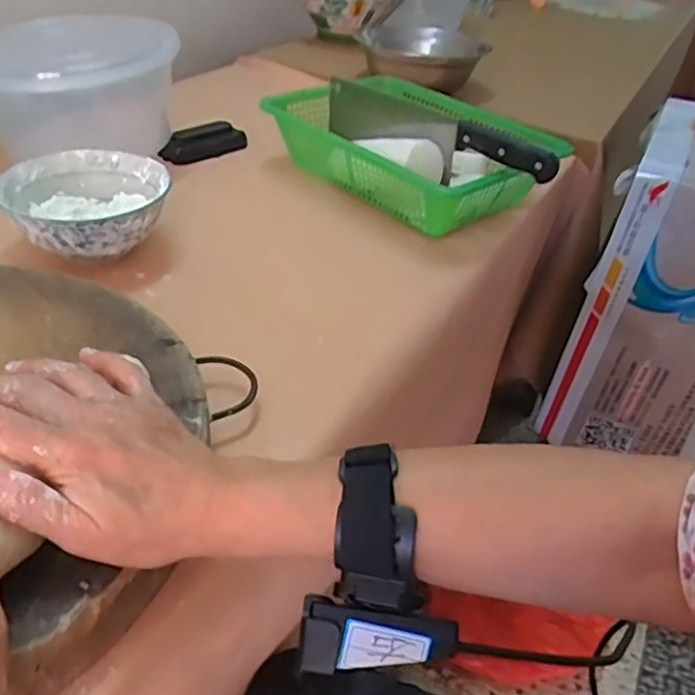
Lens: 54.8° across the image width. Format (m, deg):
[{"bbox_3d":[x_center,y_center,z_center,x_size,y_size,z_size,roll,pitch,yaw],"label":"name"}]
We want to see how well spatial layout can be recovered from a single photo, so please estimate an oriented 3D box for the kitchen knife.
[{"bbox_3d":[0.085,-0.231,0.737,0.019,0.087,0.335,-45,51,-14],"label":"kitchen knife"}]

